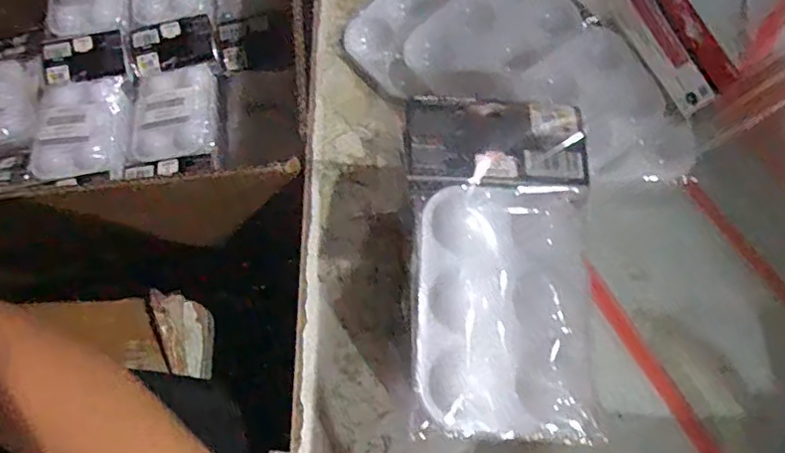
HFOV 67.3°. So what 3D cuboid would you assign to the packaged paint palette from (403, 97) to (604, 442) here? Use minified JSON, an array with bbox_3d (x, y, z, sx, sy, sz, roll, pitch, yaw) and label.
[{"bbox_3d":[0.057,0.014,0.310,0.093,0.015,0.183,0,70,2],"label":"packaged paint palette"}]

